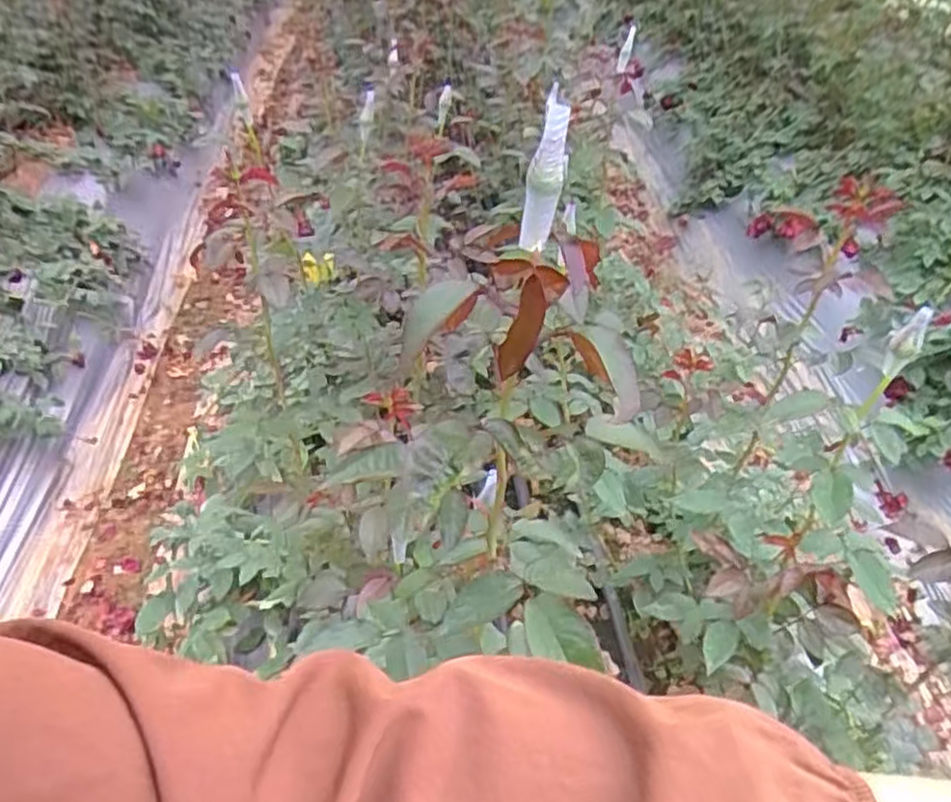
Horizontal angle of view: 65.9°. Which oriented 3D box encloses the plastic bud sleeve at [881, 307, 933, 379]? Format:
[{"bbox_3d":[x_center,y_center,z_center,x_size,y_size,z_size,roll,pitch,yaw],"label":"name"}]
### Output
[{"bbox_3d":[0.307,-0.041,0.525,0.013,0.056,0.018,-6,35,-39],"label":"plastic bud sleeve"}]

